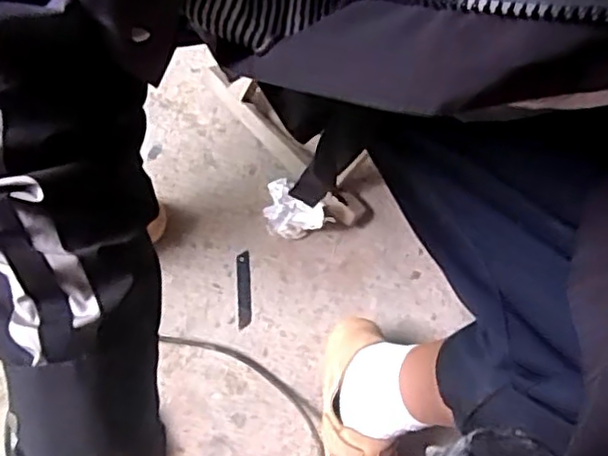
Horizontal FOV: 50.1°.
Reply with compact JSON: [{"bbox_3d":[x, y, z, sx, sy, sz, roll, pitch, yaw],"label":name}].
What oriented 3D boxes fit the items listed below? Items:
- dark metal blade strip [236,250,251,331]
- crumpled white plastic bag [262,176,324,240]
[{"bbox_3d":[-0.077,0.079,0.834,0.016,0.004,0.097,-2,76,-2],"label":"dark metal blade strip"},{"bbox_3d":[-0.016,-0.028,0.834,0.072,0.052,0.078,-12,76,-5],"label":"crumpled white plastic bag"}]

